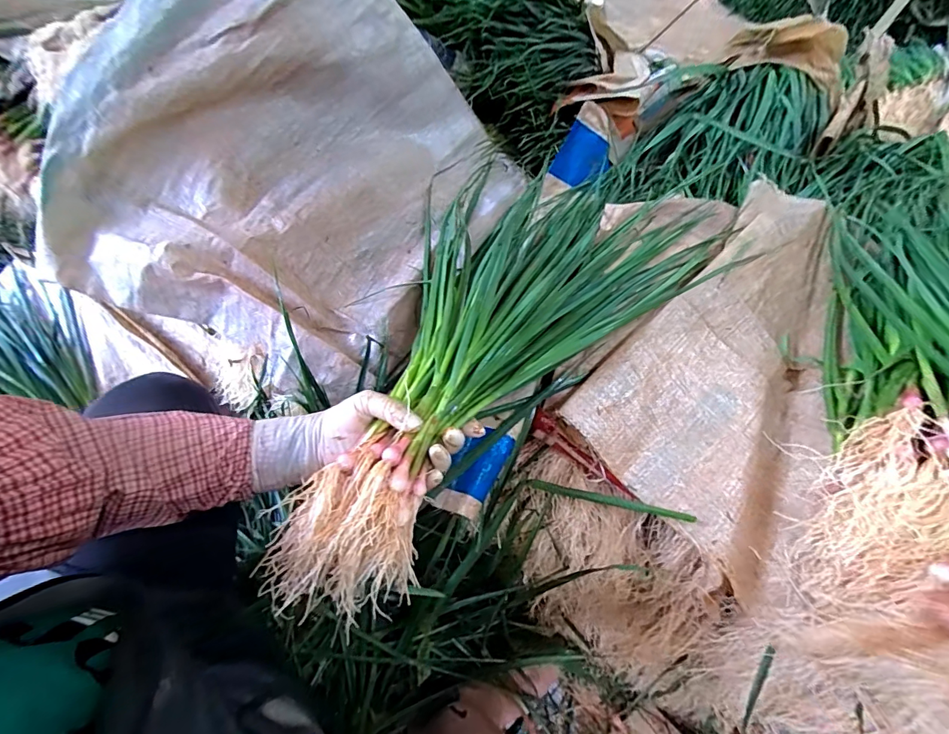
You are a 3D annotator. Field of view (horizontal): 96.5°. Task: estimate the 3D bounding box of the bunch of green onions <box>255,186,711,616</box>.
[{"bbox_3d":[0.015,-0.034,0.471,0.330,0.080,0.592,29,55,13],"label":"bunch of green onions"}]

